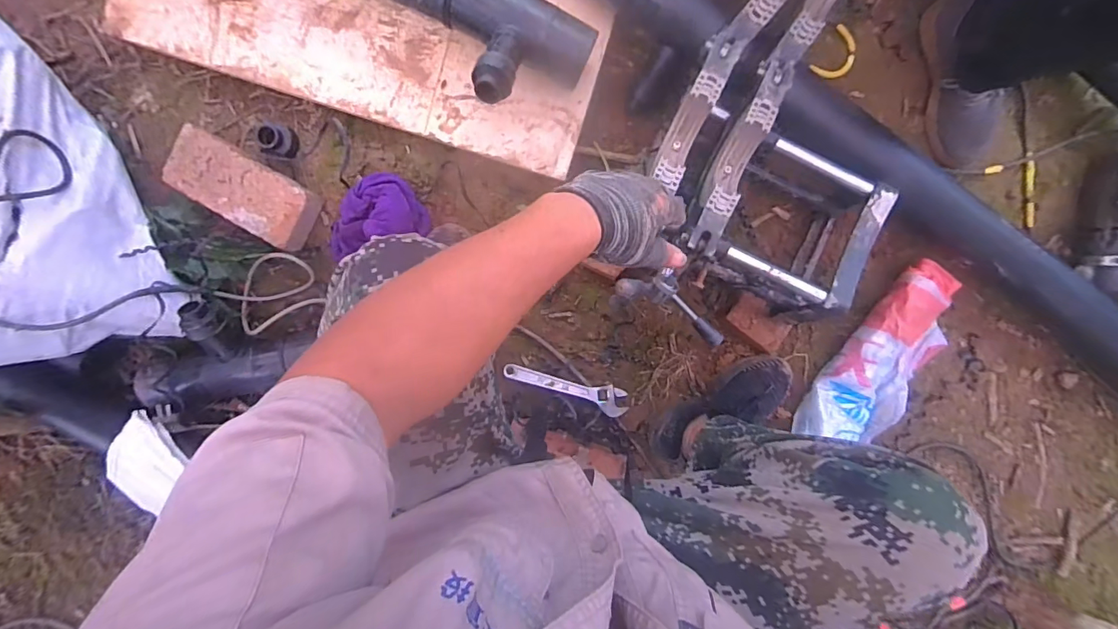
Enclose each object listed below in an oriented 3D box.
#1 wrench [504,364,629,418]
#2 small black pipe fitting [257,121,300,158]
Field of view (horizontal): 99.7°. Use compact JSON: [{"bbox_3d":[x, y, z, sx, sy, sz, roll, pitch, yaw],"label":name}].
[{"bbox_3d":[0.021,0.133,0.885,0.245,0.015,0.053,23,89,-7],"label":"wrench"},{"bbox_3d":[-0.478,-0.296,0.804,0.059,0.037,0.059,0,92,-7],"label":"small black pipe fitting"}]

